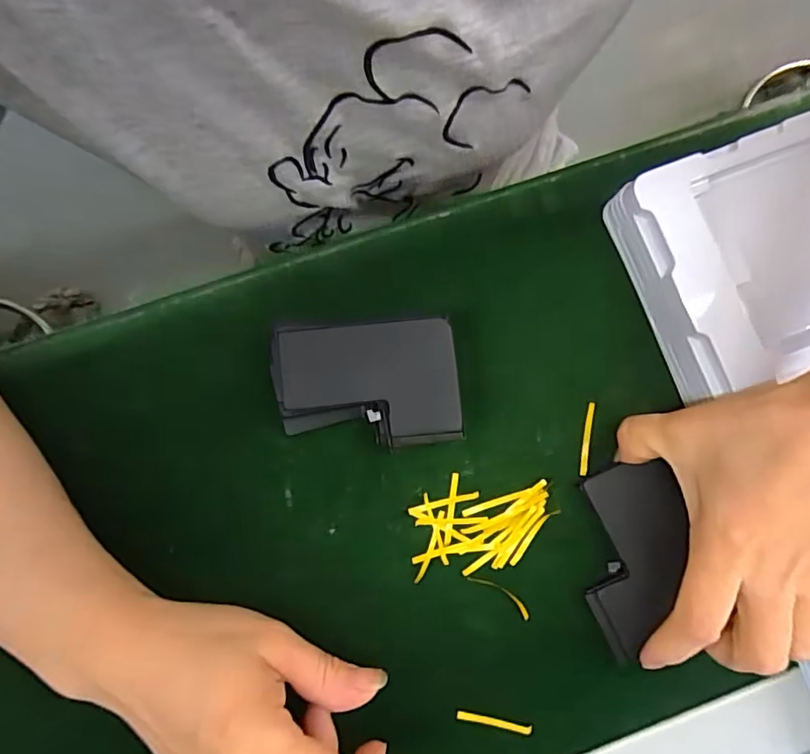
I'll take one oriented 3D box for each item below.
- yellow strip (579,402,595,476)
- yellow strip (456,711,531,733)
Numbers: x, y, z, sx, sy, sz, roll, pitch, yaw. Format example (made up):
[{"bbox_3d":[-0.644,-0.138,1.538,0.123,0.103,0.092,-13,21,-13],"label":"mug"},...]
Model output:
[{"bbox_3d":[0.101,0.034,0.296,0.005,0.004,0.040,8,84,7],"label":"yellow strip"},{"bbox_3d":[0.046,0.179,0.277,0.039,0.004,0.004,12,82,0],"label":"yellow strip"}]

